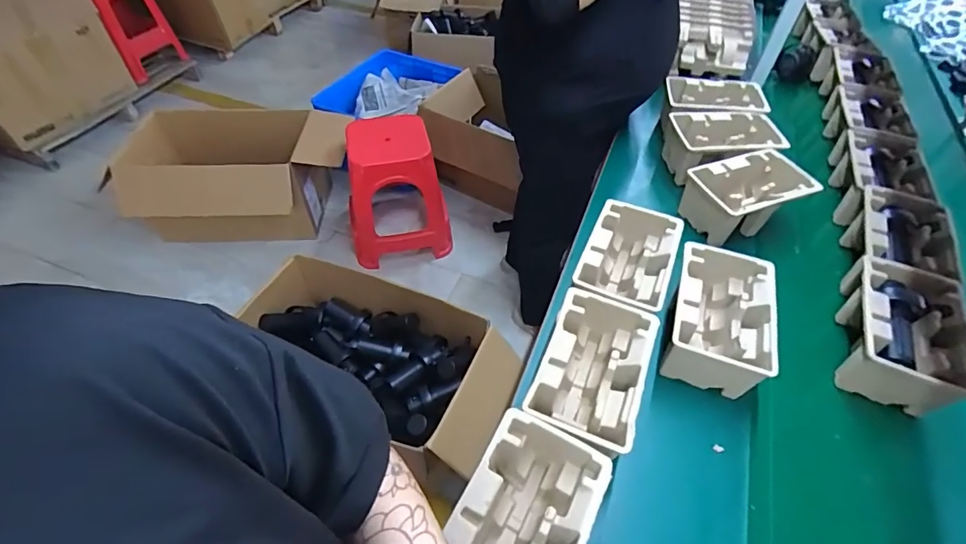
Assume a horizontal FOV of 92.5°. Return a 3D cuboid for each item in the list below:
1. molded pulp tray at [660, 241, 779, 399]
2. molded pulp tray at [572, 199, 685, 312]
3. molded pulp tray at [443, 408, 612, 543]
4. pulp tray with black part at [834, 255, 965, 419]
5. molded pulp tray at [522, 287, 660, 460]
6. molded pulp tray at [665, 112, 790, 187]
[{"bbox_3d":[0.380,0.075,0.756,0.143,0.108,0.209,16,50,13],"label":"molded pulp tray"},{"bbox_3d":[0.253,-0.008,0.821,0.142,0.100,0.228,20,51,16],"label":"molded pulp tray"},{"bbox_3d":[0.045,0.306,0.553,0.145,0.103,0.219,23,52,18],"label":"molded pulp tray"},{"bbox_3d":[0.675,0.097,0.750,0.149,0.100,0.248,24,53,19],"label":"pulp tray with black part"},{"bbox_3d":[0.156,0.158,0.686,0.145,0.109,0.231,19,51,15],"label":"molded pulp tray"},{"bbox_3d":[0.543,-0.274,1.049,0.222,0.099,0.160,5,49,4],"label":"molded pulp tray"}]

